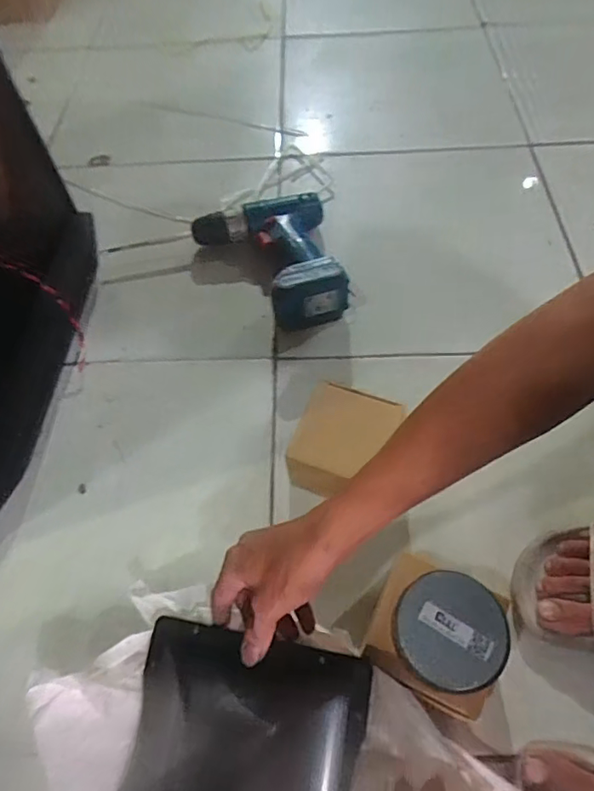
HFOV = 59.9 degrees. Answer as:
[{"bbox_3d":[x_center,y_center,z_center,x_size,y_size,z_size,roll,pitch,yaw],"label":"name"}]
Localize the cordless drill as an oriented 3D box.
[{"bbox_3d":[-0.029,-0.185,0.682,0.178,0.073,0.203,-18,60,-8],"label":"cordless drill"}]

